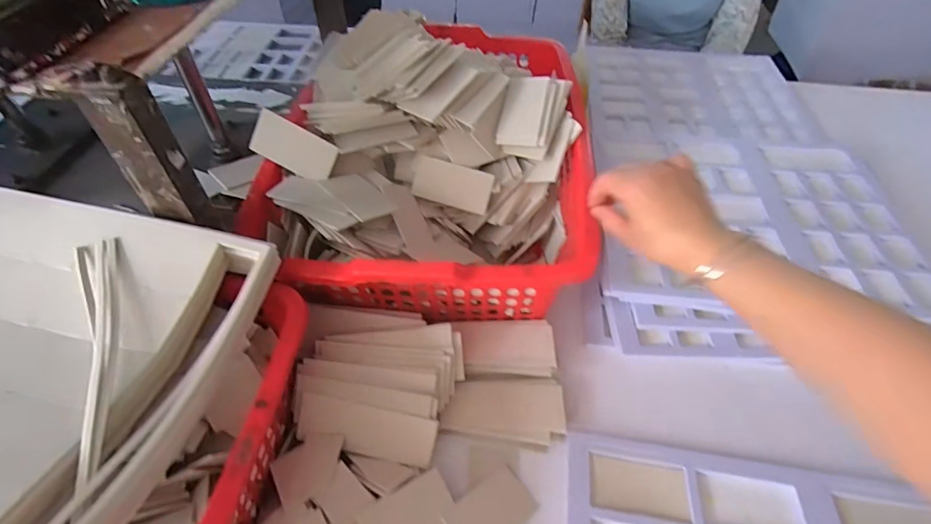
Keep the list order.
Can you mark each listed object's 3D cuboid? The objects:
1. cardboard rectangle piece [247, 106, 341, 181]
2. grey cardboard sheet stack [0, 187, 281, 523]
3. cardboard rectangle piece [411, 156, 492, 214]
[{"bbox_3d":[-0.206,-0.134,0.547,0.097,0.055,0.009,28,28,-11],"label":"cardboard rectangle piece"},{"bbox_3d":[-0.336,0.074,0.351,0.281,0.053,0.279,8,50,5],"label":"grey cardboard sheet stack"},{"bbox_3d":[-0.017,-0.099,0.590,0.100,0.052,0.009,15,12,-4],"label":"cardboard rectangle piece"}]

